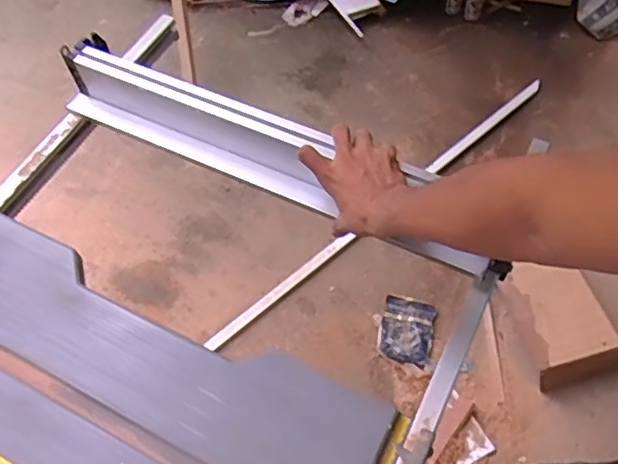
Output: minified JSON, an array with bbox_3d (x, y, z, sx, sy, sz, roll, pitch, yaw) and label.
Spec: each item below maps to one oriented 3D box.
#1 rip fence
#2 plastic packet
[{"bbox_3d":[-0.054,-0.099,0.751,0.593,0.094,0.064,24,60,15],"label":"rip fence"},{"bbox_3d":[0.260,0.258,1.624,0.135,0.023,0.180,11,60,10],"label":"plastic packet"}]

